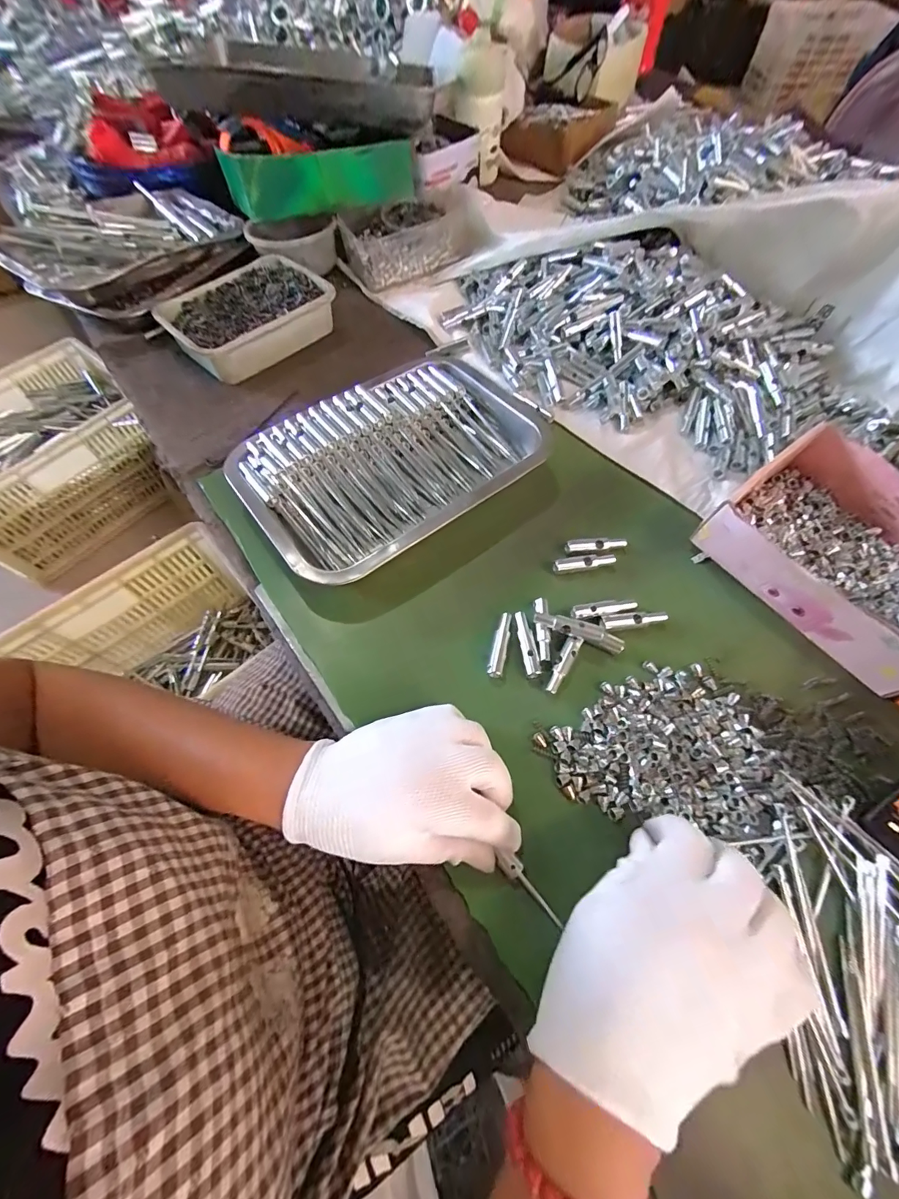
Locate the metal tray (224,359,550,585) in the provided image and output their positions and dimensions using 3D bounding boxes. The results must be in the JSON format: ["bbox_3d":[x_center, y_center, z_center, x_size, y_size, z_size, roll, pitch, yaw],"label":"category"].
[{"bbox_3d":[-0.045,-0.131,0.399,0.276,0.039,0.183,-36,68,-16],"label":"metal tray"}]

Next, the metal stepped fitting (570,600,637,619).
[{"bbox_3d":[0.122,0.009,0.348,0.051,0.013,0.011,-7,63,-3],"label":"metal stepped fitting"}]

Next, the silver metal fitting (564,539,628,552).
[{"bbox_3d":[0.125,-0.046,0.372,0.051,0.010,0.009,-3,63,-1],"label":"silver metal fitting"}]

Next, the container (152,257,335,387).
[{"bbox_3d":[-0.233,-0.333,0.511,0.179,0.044,0.125,-41,70,-18],"label":"container"}]

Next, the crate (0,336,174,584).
[{"bbox_3d":[-0.920,-0.320,1.010,0.331,0.232,0.455,35,69,17],"label":"crate"}]

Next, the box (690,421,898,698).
[{"bbox_3d":[0.312,-0.036,0.342,0.140,0.064,0.177,-34,68,-15],"label":"box"}]

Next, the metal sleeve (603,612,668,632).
[{"bbox_3d":[0.145,0.016,0.339,0.048,0.008,0.011,-5,63,-2],"label":"metal sleeve"}]

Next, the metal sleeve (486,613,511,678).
[{"bbox_3d":[0.039,0.034,0.334,0.012,0.006,0.052,13,64,7],"label":"metal sleeve"}]

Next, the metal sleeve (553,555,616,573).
[{"bbox_3d":[0.113,-0.030,0.367,0.052,0.009,0.010,-6,63,-2],"label":"metal sleeve"}]

